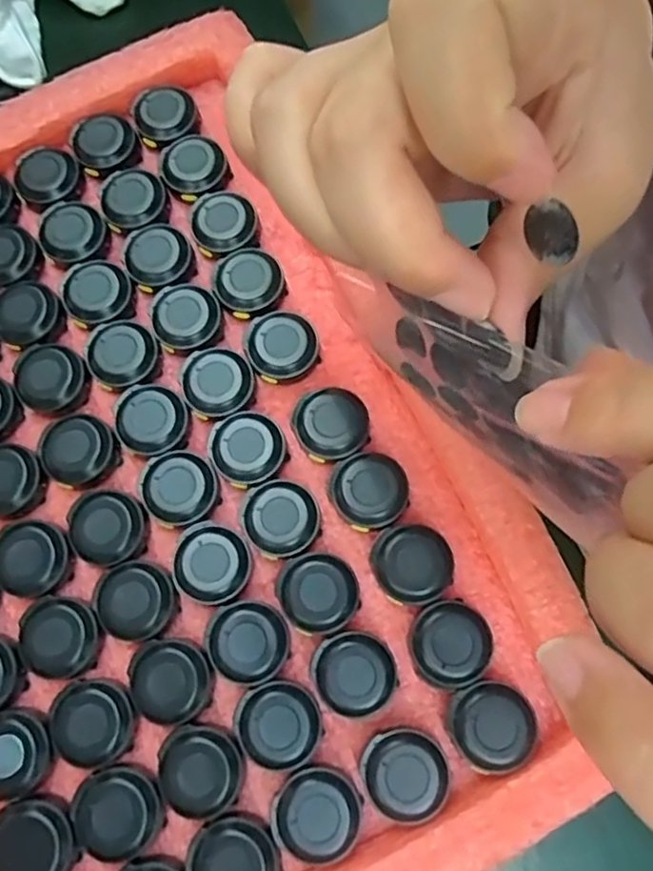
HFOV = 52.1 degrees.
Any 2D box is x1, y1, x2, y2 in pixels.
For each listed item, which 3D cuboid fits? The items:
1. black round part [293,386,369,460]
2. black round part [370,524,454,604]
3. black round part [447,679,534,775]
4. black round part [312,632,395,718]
[{"bbox_3d":[0.002,-0.004,0.269,0.029,0.011,0.029,0,74,1],"label":"black round part"},{"bbox_3d":[0.032,0.048,0.252,0.027,0.016,0.028,0,74,1],"label":"black round part"},{"bbox_3d":[0.058,0.102,0.237,0.028,0.015,0.028,0,74,1],"label":"black round part"},{"bbox_3d":[0.010,0.086,0.244,0.028,0.011,0.028,0,74,1],"label":"black round part"}]

